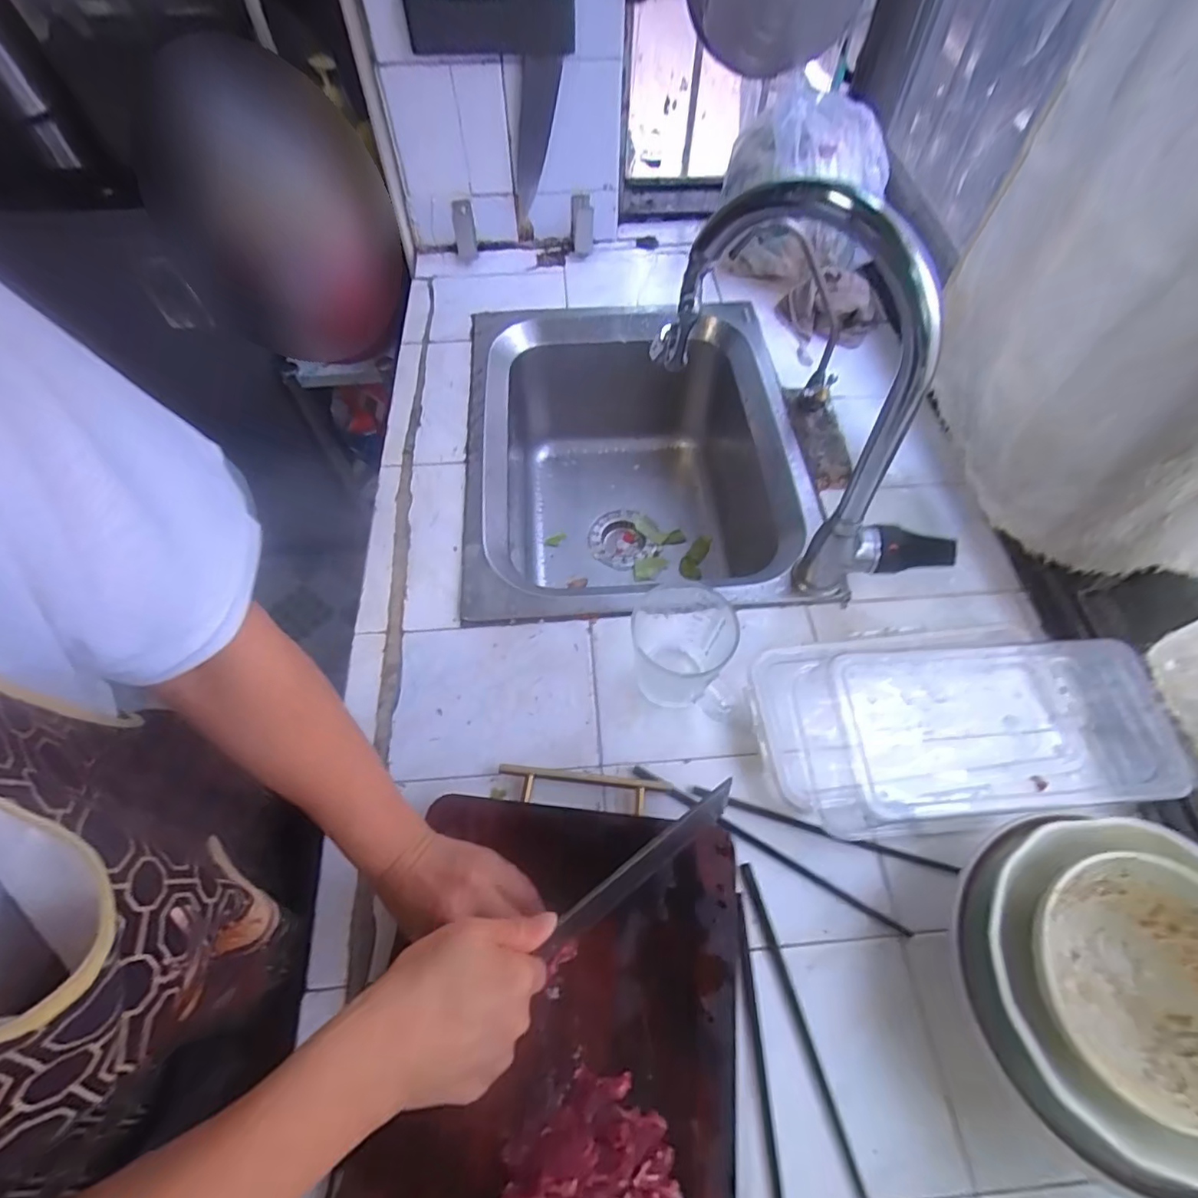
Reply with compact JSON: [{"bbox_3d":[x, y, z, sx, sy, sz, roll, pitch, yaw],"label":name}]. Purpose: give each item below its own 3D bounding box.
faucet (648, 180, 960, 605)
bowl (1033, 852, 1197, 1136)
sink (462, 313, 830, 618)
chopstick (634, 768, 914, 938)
[{"bbox_3d":[0.178,-0.154,0.504,0.312,0.329,0.069,33,65,17],"label":"faucet"},{"bbox_3d":[0.355,0.249,0.392,0.133,0.068,0.139,0,60,0],"label":"bowl"},{"bbox_3d":[0.050,-0.132,0.826,0.411,0.271,0.470,-3,60,-3],"label":"sink"},{"bbox_3d":[0.137,0.204,0.494,0.244,0.010,0.011,28,63,15],"label":"chopstick"}]

